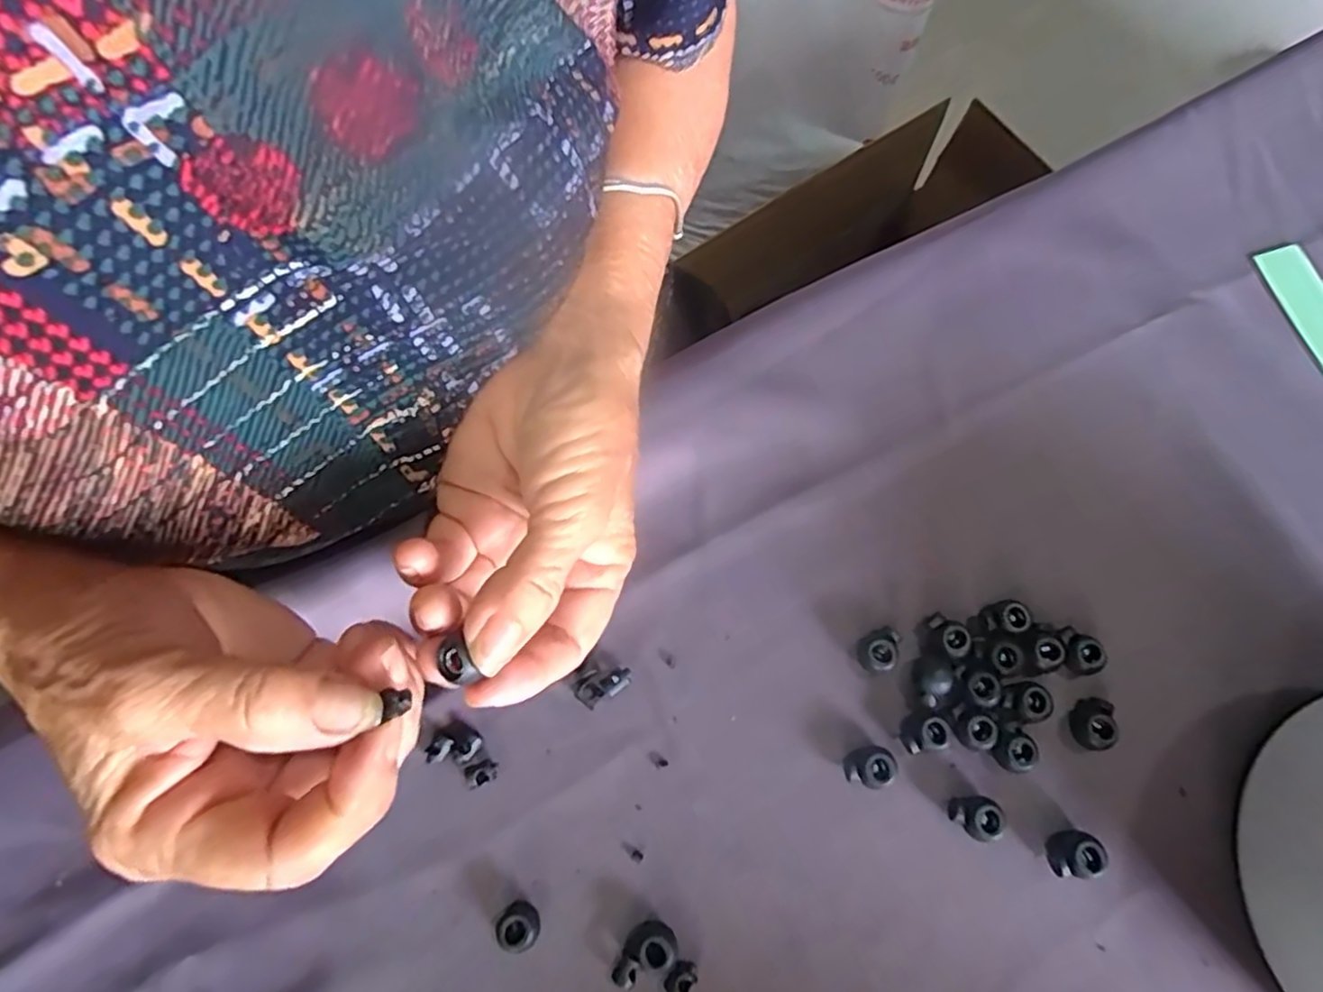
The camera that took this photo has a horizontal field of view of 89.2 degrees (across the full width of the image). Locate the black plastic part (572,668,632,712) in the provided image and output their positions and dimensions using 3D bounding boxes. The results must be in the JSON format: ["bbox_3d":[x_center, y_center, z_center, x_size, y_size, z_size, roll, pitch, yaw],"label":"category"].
[{"bbox_3d":[-0.024,0.077,0.275,0.023,0.006,0.013,-32,75,-9],"label":"black plastic part"}]

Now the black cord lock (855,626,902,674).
[{"bbox_3d":[0.088,0.063,0.274,0.014,0.012,0.018,24,75,9],"label":"black cord lock"}]

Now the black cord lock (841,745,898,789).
[{"bbox_3d":[0.081,0.105,0.261,0.019,0.011,0.015,14,73,5],"label":"black cord lock"}]

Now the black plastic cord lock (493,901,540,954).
[{"bbox_3d":[-0.053,0.159,0.247,0.016,0.012,0.016,0,72,1],"label":"black plastic cord lock"}]

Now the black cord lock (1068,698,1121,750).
[{"bbox_3d":[0.169,0.089,0.264,0.011,0.014,0.019,10,73,4],"label":"black cord lock"}]

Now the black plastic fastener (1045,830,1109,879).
[{"bbox_3d":[0.154,0.133,0.250,0.015,0.014,0.014,-2,72,1],"label":"black plastic fastener"}]

